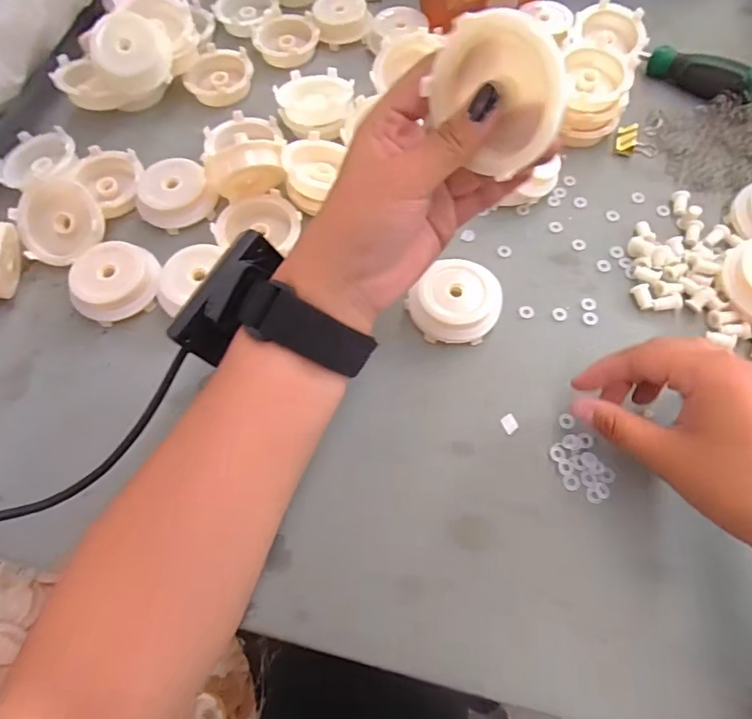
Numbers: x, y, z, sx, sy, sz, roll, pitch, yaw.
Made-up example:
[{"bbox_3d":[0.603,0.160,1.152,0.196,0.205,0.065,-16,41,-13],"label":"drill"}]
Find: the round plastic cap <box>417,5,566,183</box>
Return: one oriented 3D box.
[{"bbox_3d":[0.050,-0.110,0.195,0.057,0.053,0.022,40,65,17],"label":"round plastic cap"}]

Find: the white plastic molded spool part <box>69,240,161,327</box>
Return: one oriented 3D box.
[{"bbox_3d":[-0.174,-0.052,0.321,0.054,0.022,0.049,-23,68,-10],"label":"white plastic molded spool part"}]

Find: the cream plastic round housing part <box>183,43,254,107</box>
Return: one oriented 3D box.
[{"bbox_3d":[-0.131,-0.240,0.405,0.056,0.023,0.056,0,66,0],"label":"cream plastic round housing part"}]

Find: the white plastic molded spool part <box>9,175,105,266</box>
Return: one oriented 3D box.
[{"bbox_3d":[-0.216,-0.096,0.325,0.055,0.013,0.055,0,96,5],"label":"white plastic molded spool part"}]

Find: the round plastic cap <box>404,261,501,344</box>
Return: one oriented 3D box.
[{"bbox_3d":[0.053,-0.036,0.307,0.049,0.025,0.057,40,72,16],"label":"round plastic cap"}]

